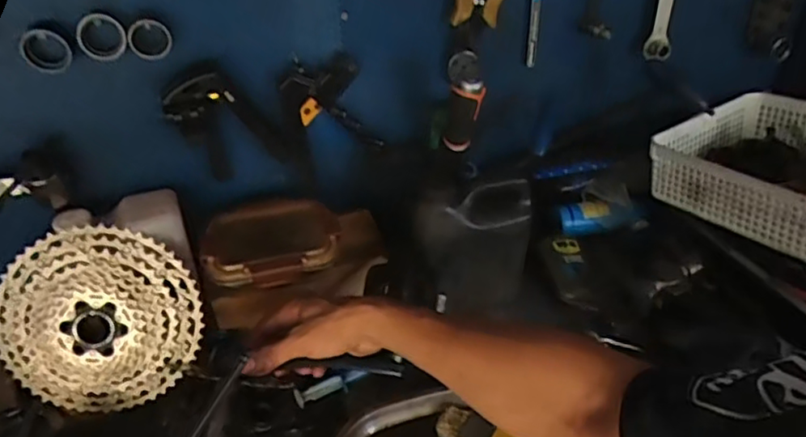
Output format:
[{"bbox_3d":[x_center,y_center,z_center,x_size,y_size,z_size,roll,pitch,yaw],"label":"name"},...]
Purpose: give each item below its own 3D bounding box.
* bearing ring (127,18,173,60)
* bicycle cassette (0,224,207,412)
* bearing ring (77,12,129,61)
[{"bbox_3d":[-0.240,-0.171,0.580,0.039,0.040,0.020,-14,39,-17],"label":"bearing ring"},{"bbox_3d":[-0.313,0.105,0.632,0.192,0.190,0.043,-9,11,-11],"label":"bicycle cassette"},{"bbox_3d":[-0.279,-0.167,0.566,0.044,0.044,0.011,-3,37,-4],"label":"bearing ring"}]

